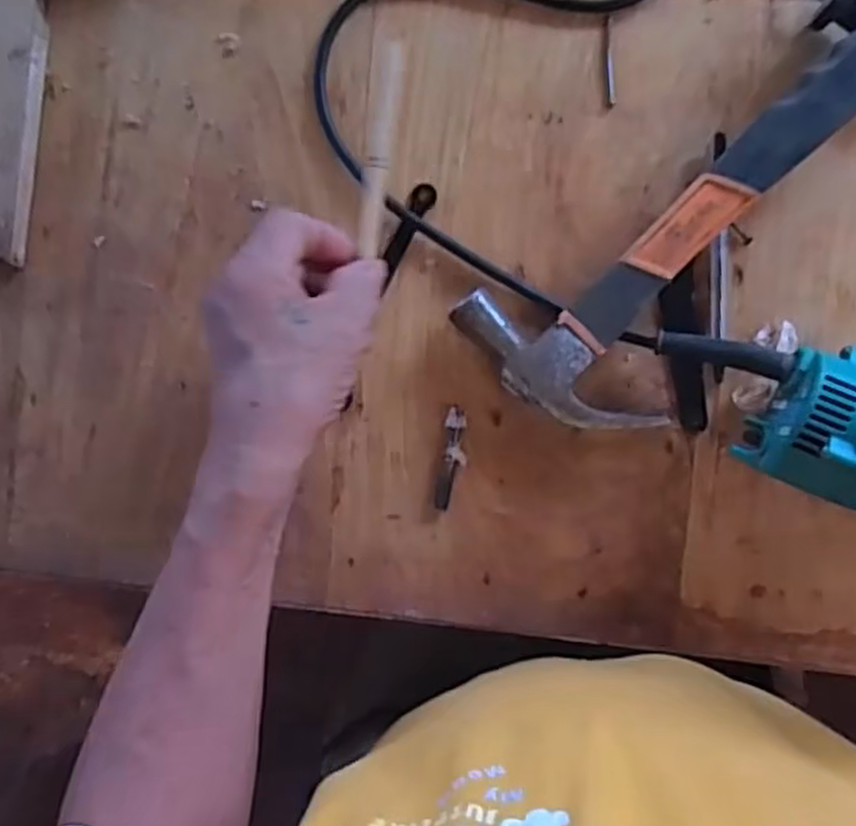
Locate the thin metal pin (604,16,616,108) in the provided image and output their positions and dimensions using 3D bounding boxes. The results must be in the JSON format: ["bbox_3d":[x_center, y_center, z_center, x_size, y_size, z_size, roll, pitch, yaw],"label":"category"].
[{"bbox_3d":[0.105,-0.204,0.459,0.006,0.004,0.051,-3,93,7],"label":"thin metal pin"}]

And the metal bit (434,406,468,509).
[{"bbox_3d":[0.015,0.028,0.477,0.015,0.008,0.063,8,94,6],"label":"metal bit"}]

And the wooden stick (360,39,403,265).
[{"bbox_3d":[-0.026,-0.144,0.428,0.012,0.011,0.113,8,94,6],"label":"wooden stick"}]

